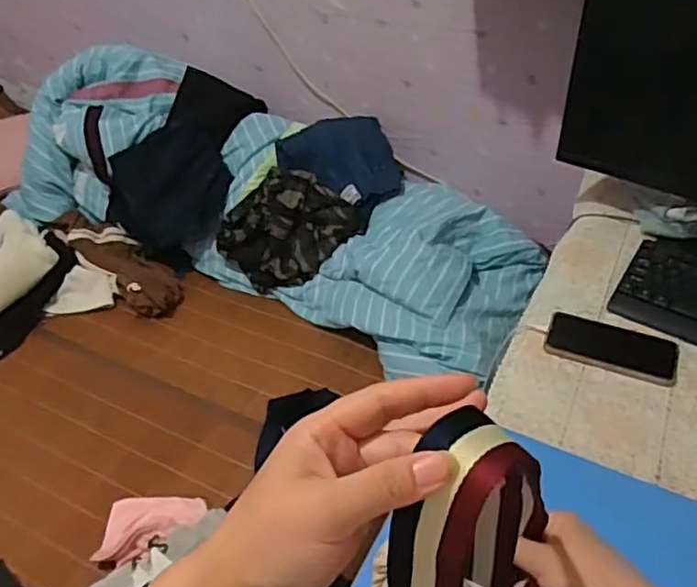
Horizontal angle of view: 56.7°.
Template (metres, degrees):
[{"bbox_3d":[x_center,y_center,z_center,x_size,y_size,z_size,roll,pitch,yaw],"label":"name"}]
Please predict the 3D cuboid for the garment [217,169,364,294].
[{"bbox_3d":[-0.140,-0.145,1.476,0.286,0.100,0.234,-45,91,3],"label":"garment"}]

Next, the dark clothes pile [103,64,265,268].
[{"bbox_3d":[-0.420,-0.327,1.568,0.308,0.195,0.477,11,71,15],"label":"dark clothes pile"}]

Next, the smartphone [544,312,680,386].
[{"bbox_3d":[0.353,0.073,0.871,0.165,0.017,0.079,13,43,17],"label":"smartphone"}]

